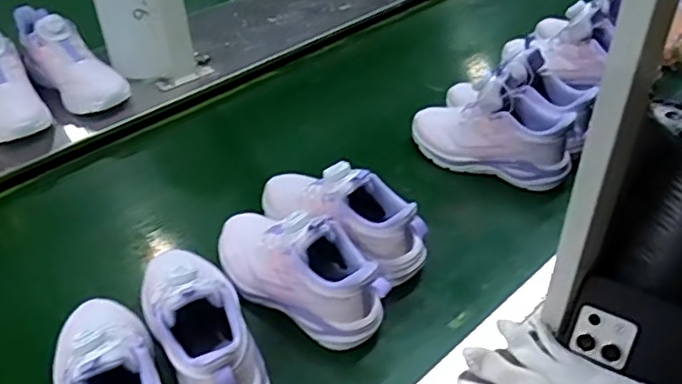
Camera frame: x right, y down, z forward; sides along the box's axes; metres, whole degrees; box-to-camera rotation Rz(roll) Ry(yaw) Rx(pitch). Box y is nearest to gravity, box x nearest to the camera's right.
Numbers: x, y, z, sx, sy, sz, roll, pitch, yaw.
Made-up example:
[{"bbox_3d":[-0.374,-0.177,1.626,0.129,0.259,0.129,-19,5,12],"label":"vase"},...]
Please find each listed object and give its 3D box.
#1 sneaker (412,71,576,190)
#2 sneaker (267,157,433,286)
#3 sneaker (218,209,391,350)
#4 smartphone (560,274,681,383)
[{"bbox_3d":[0.193,-0.080,0.778,0.208,0.123,0.070,26,40,23],"label":"sneaker"},{"bbox_3d":[-0.011,0.019,0.645,0.208,0.092,0.096,26,40,23],"label":"sneaker"},{"bbox_3d":[-0.044,0.066,0.603,0.199,0.100,0.065,28,40,25],"label":"sneaker"},{"bbox_3d":[0.283,0.133,0.514,0.172,0.075,0.013,26,0,20],"label":"smartphone"}]

